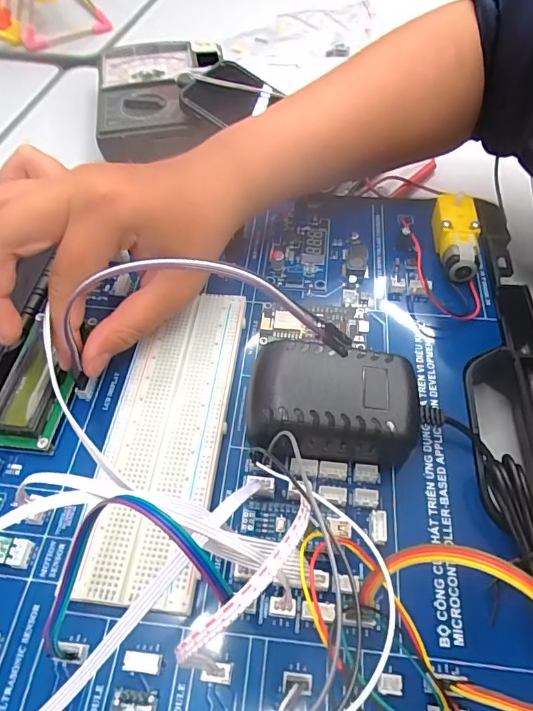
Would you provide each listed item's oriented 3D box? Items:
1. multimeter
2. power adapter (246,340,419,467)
[{"bbox_3d":[-0.108,-0.243,0.443,0.096,0.030,0.162,-9,55,-4],"label":"multimeter"},{"bbox_3d":[0.031,0.023,0.224,0.078,0.037,0.055,4,55,5],"label":"power adapter"}]

